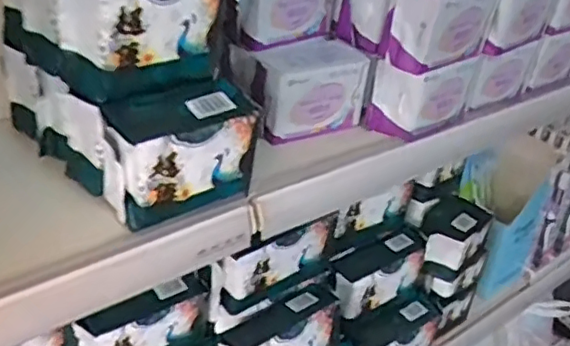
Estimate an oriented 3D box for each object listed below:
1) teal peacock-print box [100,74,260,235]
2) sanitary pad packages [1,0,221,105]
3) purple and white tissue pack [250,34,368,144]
[{"bbox_3d":[-0.081,-0.018,0.487,0.113,0.098,0.059,-16,39,-30],"label":"teal peacock-print box"},{"bbox_3d":[-0.145,-0.134,0.496,0.106,0.089,0.168,-24,44,-37],"label":"sanitary pad packages"},{"bbox_3d":[0.023,-0.087,0.629,0.113,0.081,0.059,-17,40,-31],"label":"purple and white tissue pack"}]

